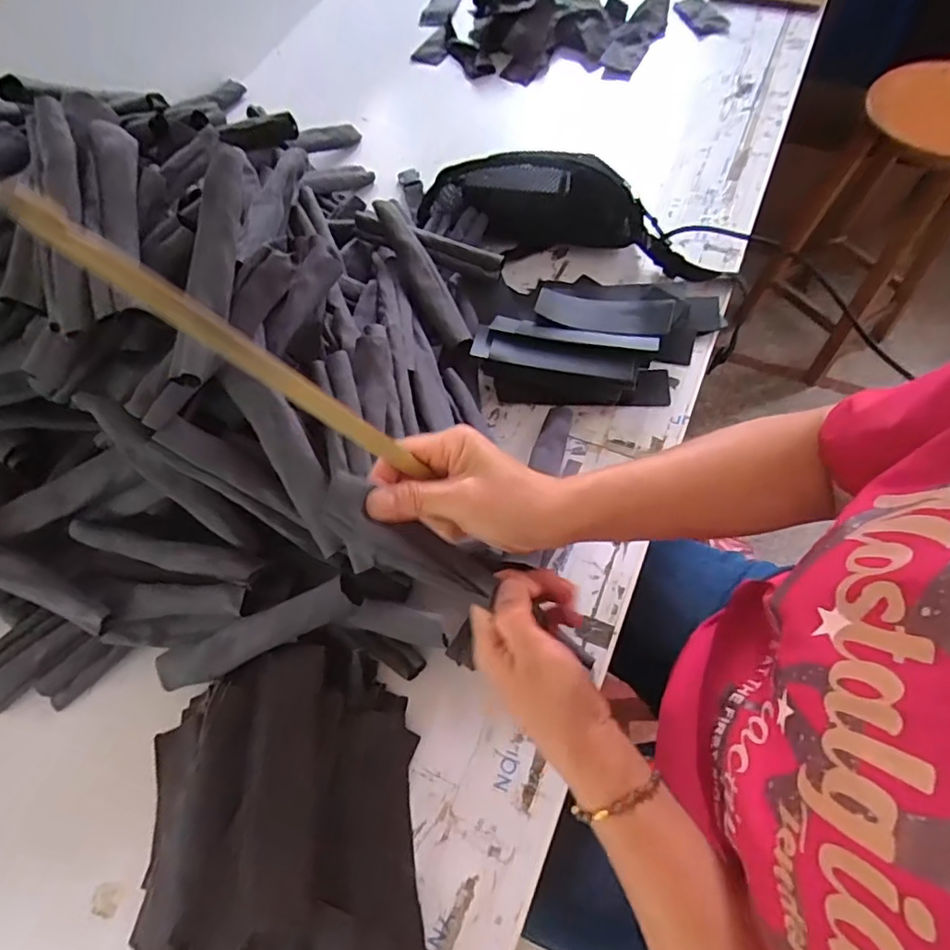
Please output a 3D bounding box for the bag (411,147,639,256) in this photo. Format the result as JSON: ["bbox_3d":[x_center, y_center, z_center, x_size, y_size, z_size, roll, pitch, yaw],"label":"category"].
[{"bbox_3d":[0.071,-0.343,0.726,0.273,0.093,0.070,5,63,7],"label":"bag"}]

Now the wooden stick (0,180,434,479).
[{"bbox_3d":[-0.108,-0.055,0.286,0.015,0.223,0.007,-23,50,31],"label":"wooden stick"}]

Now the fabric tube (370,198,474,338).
[{"bbox_3d":[-0.058,-0.222,0.622,0.046,0.033,0.179,-26,84,-12],"label":"fabric tube"}]

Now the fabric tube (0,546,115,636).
[{"bbox_3d":[-0.401,0.083,0.486,0.183,0.025,0.030,28,60,-5],"label":"fabric tube"}]

